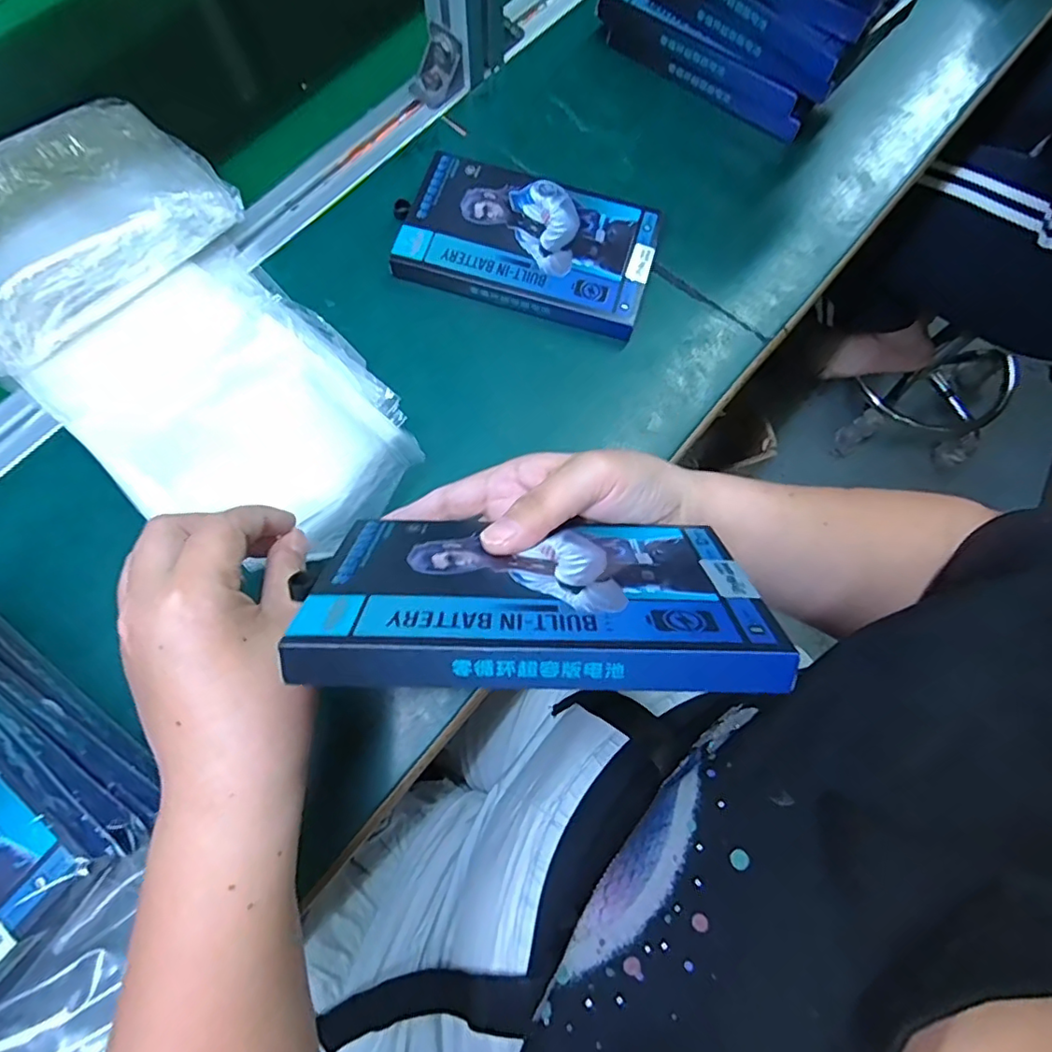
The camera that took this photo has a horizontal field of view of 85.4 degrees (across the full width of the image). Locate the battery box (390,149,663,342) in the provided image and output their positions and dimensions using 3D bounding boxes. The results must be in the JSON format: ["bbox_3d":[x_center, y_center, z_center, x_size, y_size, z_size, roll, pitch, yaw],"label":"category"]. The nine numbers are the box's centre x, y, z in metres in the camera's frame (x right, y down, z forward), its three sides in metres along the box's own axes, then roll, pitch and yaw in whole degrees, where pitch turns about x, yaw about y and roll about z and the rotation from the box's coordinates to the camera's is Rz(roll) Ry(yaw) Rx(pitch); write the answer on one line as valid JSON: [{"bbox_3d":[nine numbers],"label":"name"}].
[{"bbox_3d":[0.001,-0.190,0.386,0.164,0.020,0.099,18,73,4],"label":"battery box"}]

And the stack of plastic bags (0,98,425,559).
[{"bbox_3d":[-0.216,-0.114,0.339,0.171,0.056,0.324,-41,78,-12],"label":"stack of plastic bags"}]

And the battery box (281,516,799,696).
[{"bbox_3d":[0.003,0.027,0.218,0.164,0.096,0.014,3,116,2],"label":"battery box"}]

